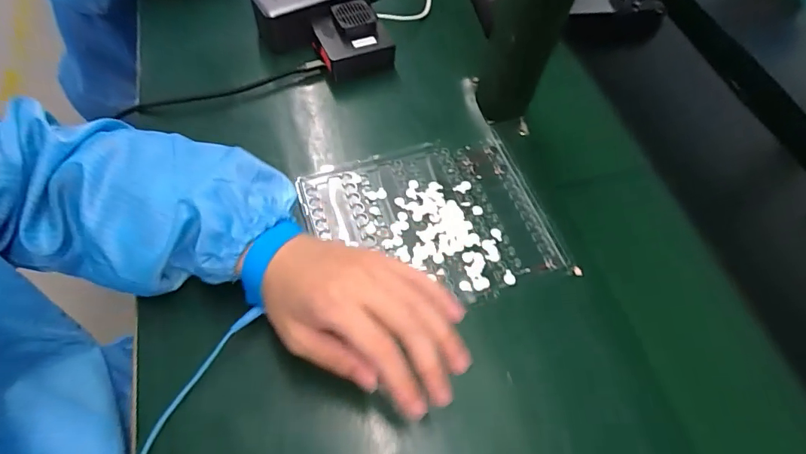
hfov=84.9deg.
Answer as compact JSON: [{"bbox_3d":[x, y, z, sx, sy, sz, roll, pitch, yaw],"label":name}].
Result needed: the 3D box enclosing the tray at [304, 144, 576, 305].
[{"bbox_3d":[0.024,-0.005,0.404,0.205,0.013,0.158,-14,63,-14],"label":"tray"}]

